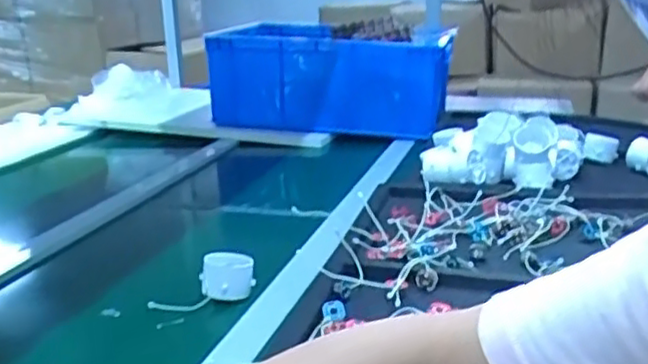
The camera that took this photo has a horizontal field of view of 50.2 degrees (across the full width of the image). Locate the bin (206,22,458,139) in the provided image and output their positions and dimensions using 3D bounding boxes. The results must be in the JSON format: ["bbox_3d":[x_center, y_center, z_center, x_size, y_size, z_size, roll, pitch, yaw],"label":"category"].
[{"bbox_3d":[0.016,-0.208,1.382,0.437,0.191,0.233,4,20,17],"label":"bin"}]

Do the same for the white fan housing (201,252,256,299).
[{"bbox_3d":[-0.098,0.094,0.711,0.052,0.034,0.049,-3,19,-2],"label":"white fan housing"}]

